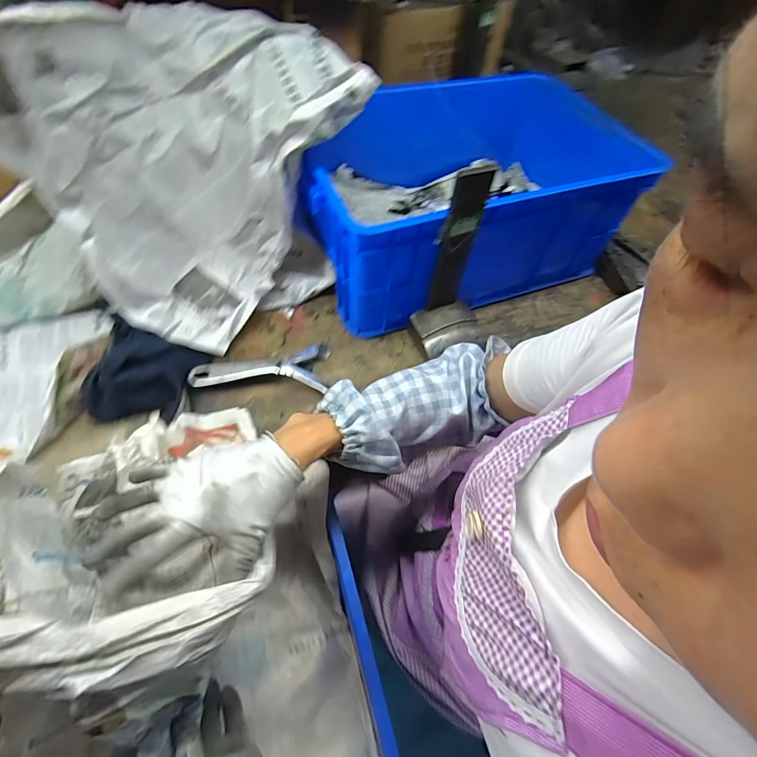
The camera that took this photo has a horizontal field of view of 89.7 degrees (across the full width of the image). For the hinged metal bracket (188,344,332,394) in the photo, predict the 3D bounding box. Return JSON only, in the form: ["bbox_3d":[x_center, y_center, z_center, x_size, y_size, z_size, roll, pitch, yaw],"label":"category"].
[{"bbox_3d":[-0.169,-0.019,0.554,0.186,0.027,0.077,2,58,-3],"label":"hinged metal bracket"}]

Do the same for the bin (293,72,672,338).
[{"bbox_3d":[0.174,-0.348,0.673,0.632,0.211,0.375,-20,62,-16],"label":"bin"}]

